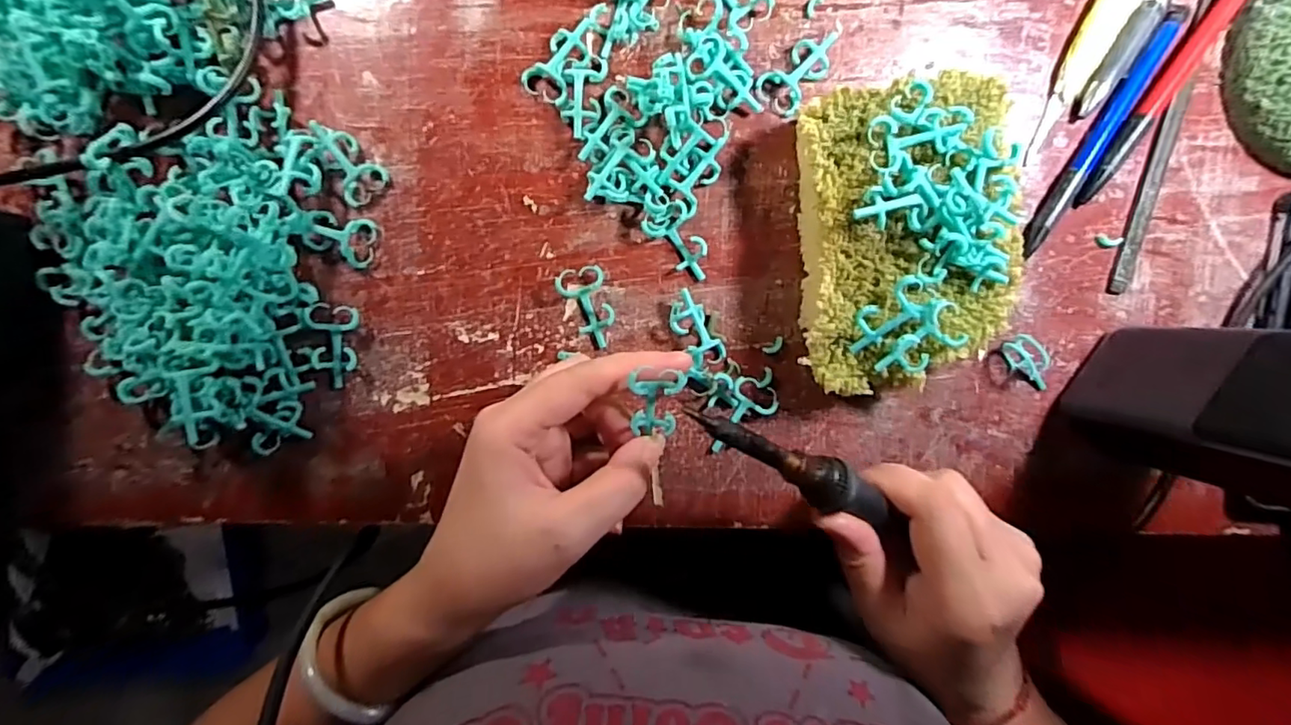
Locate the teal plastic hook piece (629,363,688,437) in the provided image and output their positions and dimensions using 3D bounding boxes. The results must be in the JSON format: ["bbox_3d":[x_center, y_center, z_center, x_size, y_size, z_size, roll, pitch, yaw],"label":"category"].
[{"bbox_3d":[0.005,0.019,0.252,0.022,0.008,0.035,-4,127,-18],"label":"teal plastic hook piece"}]

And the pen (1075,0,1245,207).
[{"bbox_3d":[0.258,-0.139,0.284,0.012,0.012,0.141,33,94,-5],"label":"pen"}]

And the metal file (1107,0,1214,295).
[{"bbox_3d":[0.262,-0.118,0.291,0.013,0.005,0.168,15,95,-3],"label":"metal file"}]

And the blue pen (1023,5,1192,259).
[{"bbox_3d":[0.225,-0.113,0.288,0.011,0.006,0.133,30,94,-4],"label":"blue pen"}]

